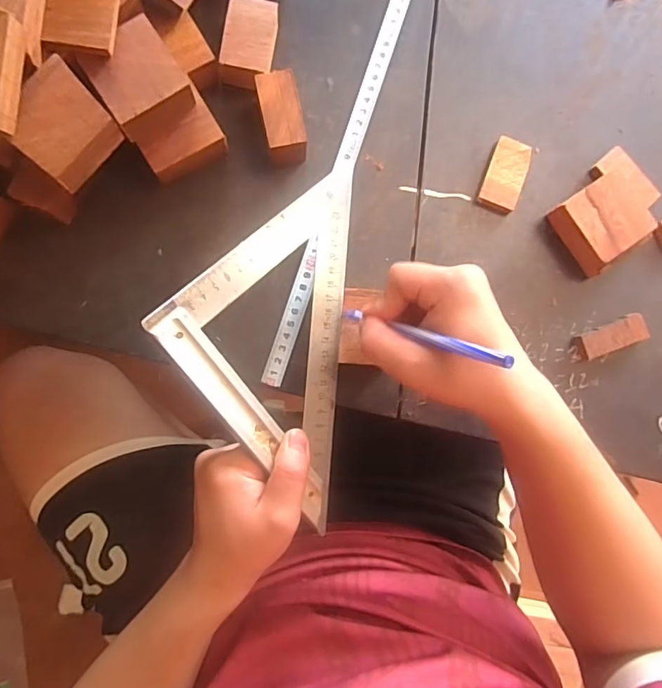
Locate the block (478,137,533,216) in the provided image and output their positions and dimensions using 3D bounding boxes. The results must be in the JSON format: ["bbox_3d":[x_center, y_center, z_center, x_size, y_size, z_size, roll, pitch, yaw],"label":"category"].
[{"bbox_3d":[0.140,-0.134,0.410,0.031,0.010,0.055,20,85,-4],"label":"block"}]

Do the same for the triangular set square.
[{"bbox_3d":[-0.047,-0.004,0.335,0.129,0.007,0.234,6,86,-34],"label":"triangular set square"}]

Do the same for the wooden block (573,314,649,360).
[{"bbox_3d":[0.223,-0.005,0.409,0.056,0.013,0.022,-22,89,-6],"label":"wooden block"}]

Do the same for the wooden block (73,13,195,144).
[{"bbox_3d":[-0.135,-0.184,0.357,0.054,0.029,0.058,-32,90,-5],"label":"wooden block"}]

